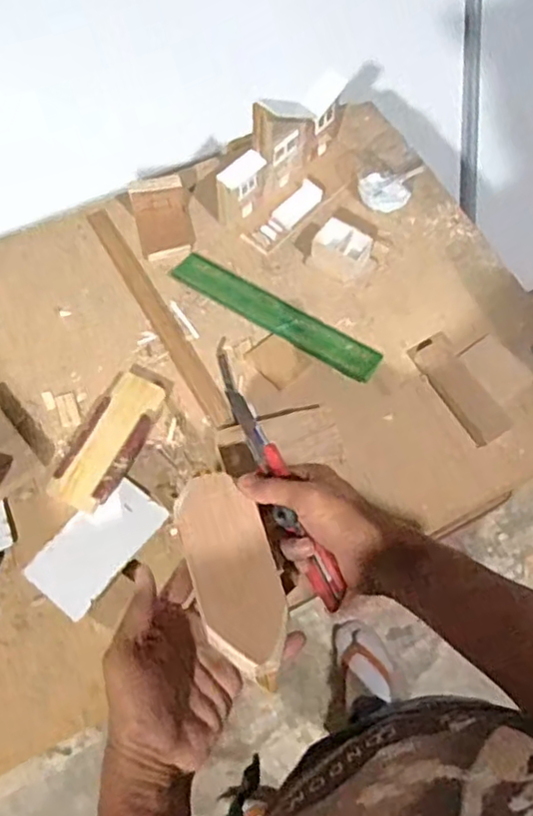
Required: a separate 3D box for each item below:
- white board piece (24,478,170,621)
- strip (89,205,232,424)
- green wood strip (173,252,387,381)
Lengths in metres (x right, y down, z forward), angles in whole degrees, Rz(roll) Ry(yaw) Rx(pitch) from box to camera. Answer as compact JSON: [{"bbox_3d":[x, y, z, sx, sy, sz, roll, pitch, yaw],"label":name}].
[{"bbox_3d":[-0.159,0.127,0.621,0.071,0.005,0.125,35,68,14],"label":"white board piece"},{"bbox_3d":[-0.123,-0.111,0.735,0.025,0.005,0.316,-28,68,-15],"label":"strip"},{"bbox_3d":[0.011,-0.104,0.738,0.247,0.006,0.046,31,63,10],"label":"green wood strip"}]

